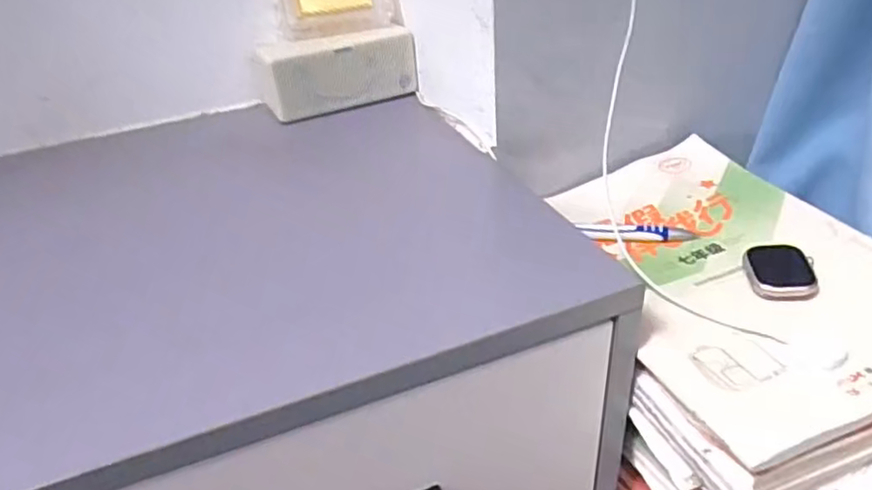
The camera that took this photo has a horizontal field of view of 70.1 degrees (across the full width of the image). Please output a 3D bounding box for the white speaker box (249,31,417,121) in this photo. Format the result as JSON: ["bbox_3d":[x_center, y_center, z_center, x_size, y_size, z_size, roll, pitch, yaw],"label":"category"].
[{"bbox_3d":[-0.092,-0.170,0.618,0.157,0.064,0.042,-16,34,-17],"label":"white speaker box"}]

